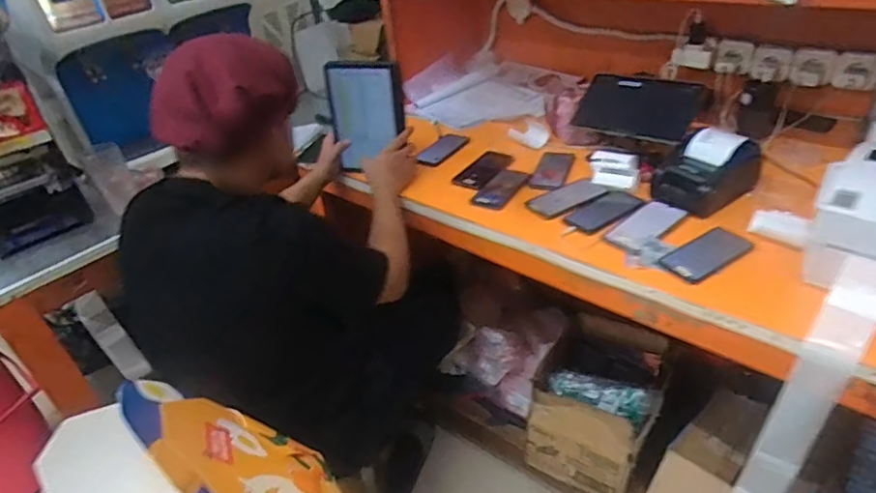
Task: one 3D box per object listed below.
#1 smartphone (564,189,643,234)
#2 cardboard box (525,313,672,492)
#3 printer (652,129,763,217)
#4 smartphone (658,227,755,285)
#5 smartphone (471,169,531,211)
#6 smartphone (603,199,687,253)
[{"bbox_3d":[0.324,-0.070,1.057,0.153,0.005,0.080,-26,38,-25],"label":"smartphone"},{"bbox_3d":[0.396,0.379,1.339,0.272,0.266,0.338,14,40,29],"label":"cardboard box"},{"bbox_3d":[0.514,-0.159,1.051,0.198,0.107,0.139,-28,39,-28],"label":"printer"},{"bbox_3d":[0.454,0.013,0.913,0.148,0.009,0.077,-28,41,-18],"label":"smartphone"},{"bbox_3d":[0.141,-0.127,1.172,0.071,0.010,0.176,17,41,32],"label":"smartphone"},{"bbox_3d":[0.380,-0.038,0.996,0.165,0.010,0.074,-30,40,-29],"label":"smartphone"}]

